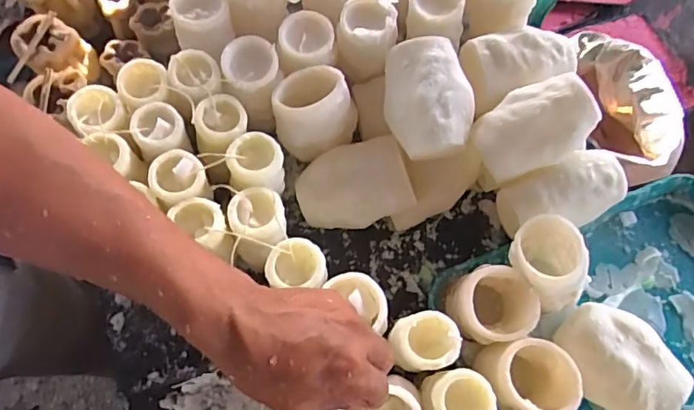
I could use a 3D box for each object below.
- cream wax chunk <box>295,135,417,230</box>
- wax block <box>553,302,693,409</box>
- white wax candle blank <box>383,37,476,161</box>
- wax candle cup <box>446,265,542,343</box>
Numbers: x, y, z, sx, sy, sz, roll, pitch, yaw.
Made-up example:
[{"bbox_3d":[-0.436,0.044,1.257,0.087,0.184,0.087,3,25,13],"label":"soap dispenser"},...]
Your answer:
[{"bbox_3d":[0.004,-0.019,0.554,0.114,0.065,0.083,-15,72,-6],"label":"cream wax chunk"},{"bbox_3d":[0.262,0.155,0.505,0.086,0.056,0.120,-43,77,-14],"label":"wax block"},{"bbox_3d":[0.082,-0.105,0.536,0.087,0.058,0.117,1,71,0],"label":"white wax candle blank"},{"bbox_3d":[0.135,0.097,0.496,0.074,0.063,0.065,-6,71,-3],"label":"wax candle cup"}]

